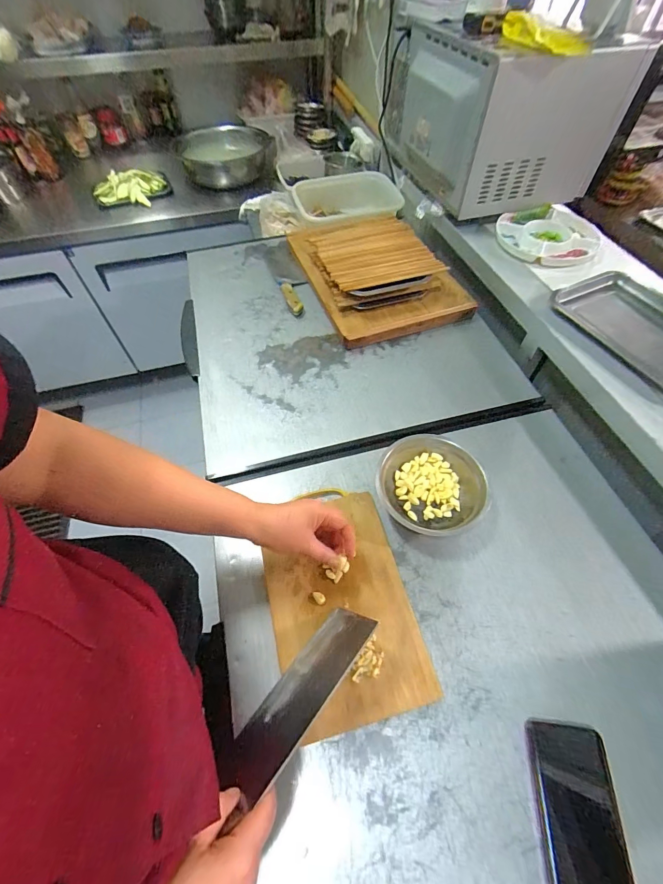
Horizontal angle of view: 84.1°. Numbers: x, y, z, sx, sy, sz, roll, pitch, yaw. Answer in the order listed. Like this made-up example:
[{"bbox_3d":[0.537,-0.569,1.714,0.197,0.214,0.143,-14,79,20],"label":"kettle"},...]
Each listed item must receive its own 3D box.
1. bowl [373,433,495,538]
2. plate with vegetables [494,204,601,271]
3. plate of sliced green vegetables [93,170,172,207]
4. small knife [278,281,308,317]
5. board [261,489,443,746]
[{"bbox_3d":[0.154,0.070,0.565,0.163,0.051,0.168,-1,56,1],"label":"bowl"},{"bbox_3d":[0.521,-0.487,0.866,0.234,0.033,0.218,0,57,0],"label":"plate with vegetables"},{"bbox_3d":[-0.700,-0.892,1.291,0.256,0.069,0.128,-19,59,-12],"label":"plate of sliced green vegetables"},{"bbox_3d":[-0.078,-0.344,0.855,0.063,0.022,0.124,-16,57,-9],"label":"small knife"},{"bbox_3d":[0.006,0.205,0.504,0.179,0.017,0.296,-13,57,-7],"label":"board"}]

